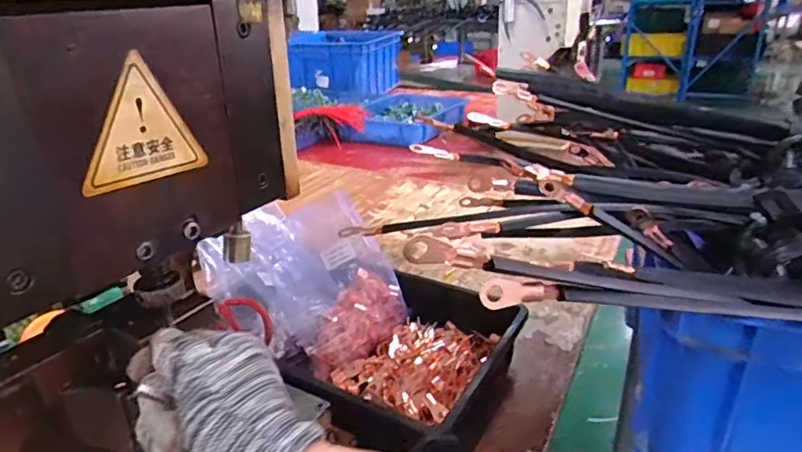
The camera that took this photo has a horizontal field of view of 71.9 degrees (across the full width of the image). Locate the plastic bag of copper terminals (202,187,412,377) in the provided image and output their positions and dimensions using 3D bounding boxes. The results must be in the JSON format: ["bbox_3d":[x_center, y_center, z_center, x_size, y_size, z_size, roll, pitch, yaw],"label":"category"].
[{"bbox_3d":[-0.123,0.057,0.705,0.218,0.148,0.153,15,27,33],"label":"plastic bag of copper terminals"}]

